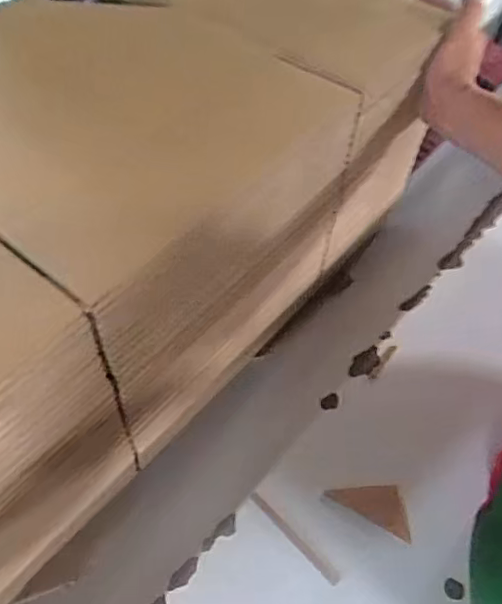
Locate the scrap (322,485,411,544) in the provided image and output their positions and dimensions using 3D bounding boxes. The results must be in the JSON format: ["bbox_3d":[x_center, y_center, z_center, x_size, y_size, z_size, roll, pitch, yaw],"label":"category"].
[{"bbox_3d":[0.104,0.168,0.493,0.073,0.005,0.037,27,59,14],"label":"scrap"}]

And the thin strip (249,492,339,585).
[{"bbox_3d":[0.034,0.192,0.473,0.009,0.005,0.095,-38,66,-25],"label":"thin strip"}]

